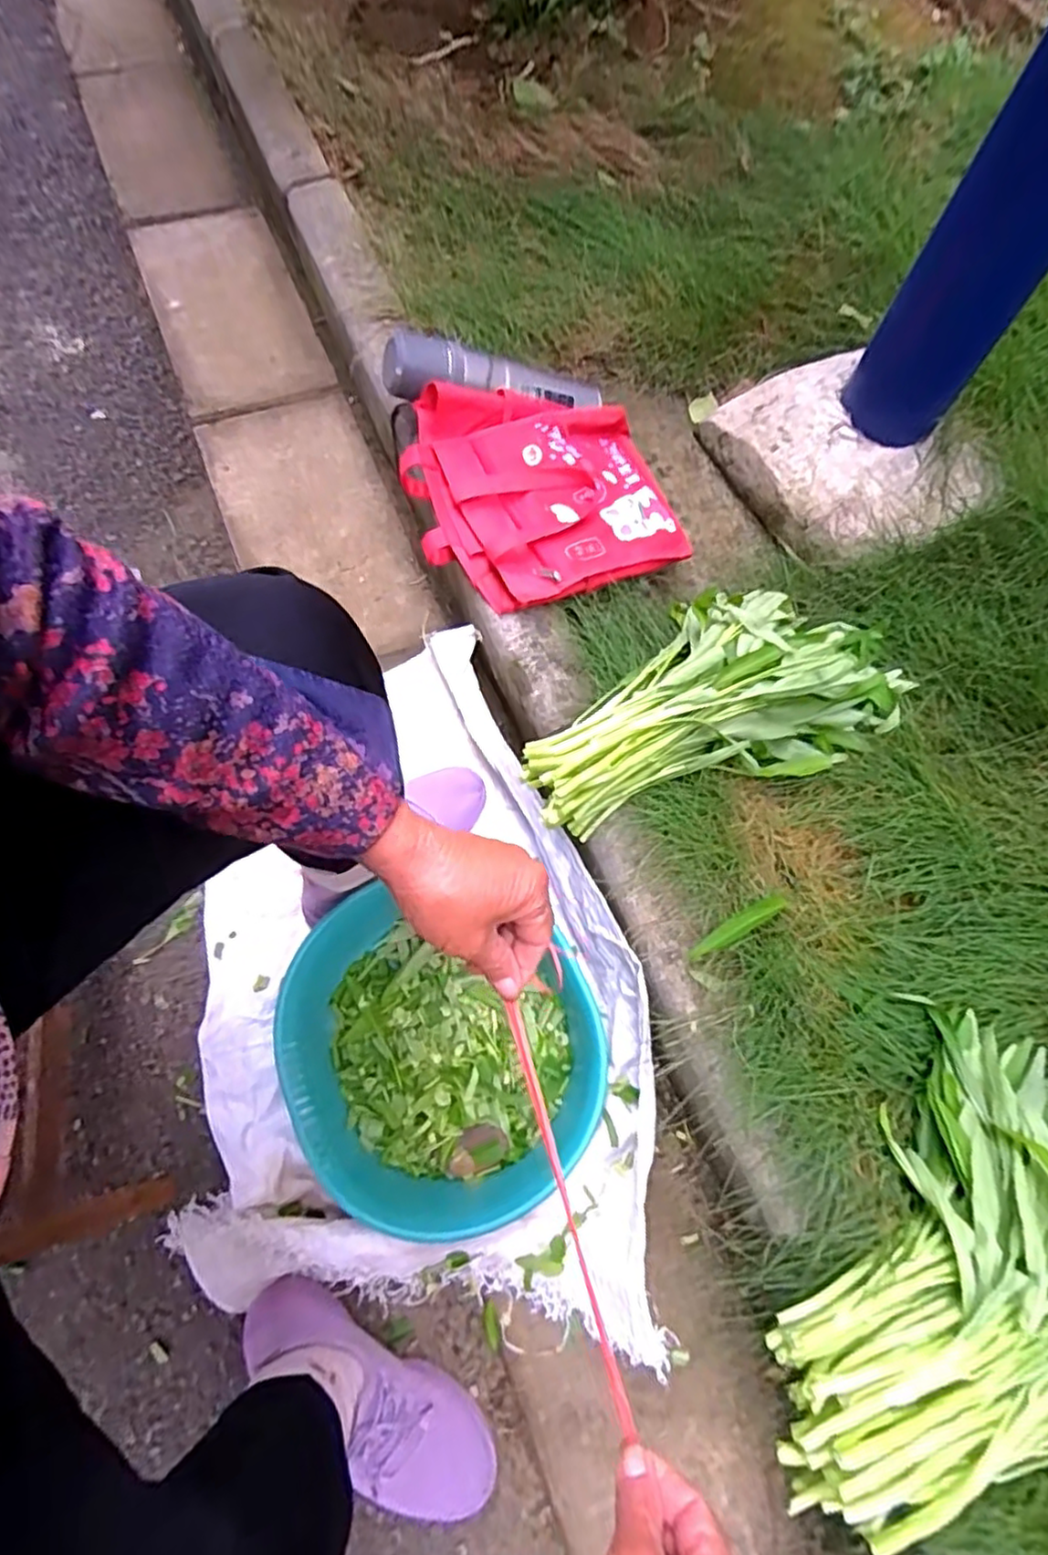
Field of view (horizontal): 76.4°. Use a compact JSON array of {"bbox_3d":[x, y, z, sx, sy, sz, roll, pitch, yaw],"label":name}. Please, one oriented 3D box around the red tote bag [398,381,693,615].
[{"bbox_3d":[0.024,-0.337,0.788,0.302,0.085,0.271,-20,72,-6],"label":"red tote bag"}]

